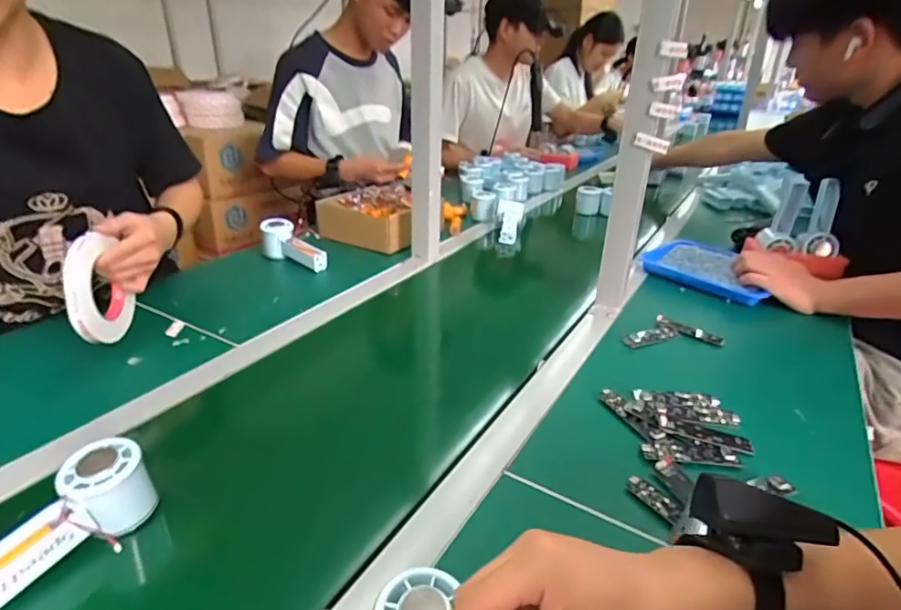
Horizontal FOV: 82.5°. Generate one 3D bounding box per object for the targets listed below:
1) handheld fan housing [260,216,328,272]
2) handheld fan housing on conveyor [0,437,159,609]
[{"bbox_3d":[-0.283,-0.102,0.937,0.158,0.066,0.043,29,35,19],"label":"handheld fan housing"},{"bbox_3d":[-0.298,0.178,0.391,0.051,0.064,0.148,17,45,24],"label":"handheld fan housing on conveyor"}]

